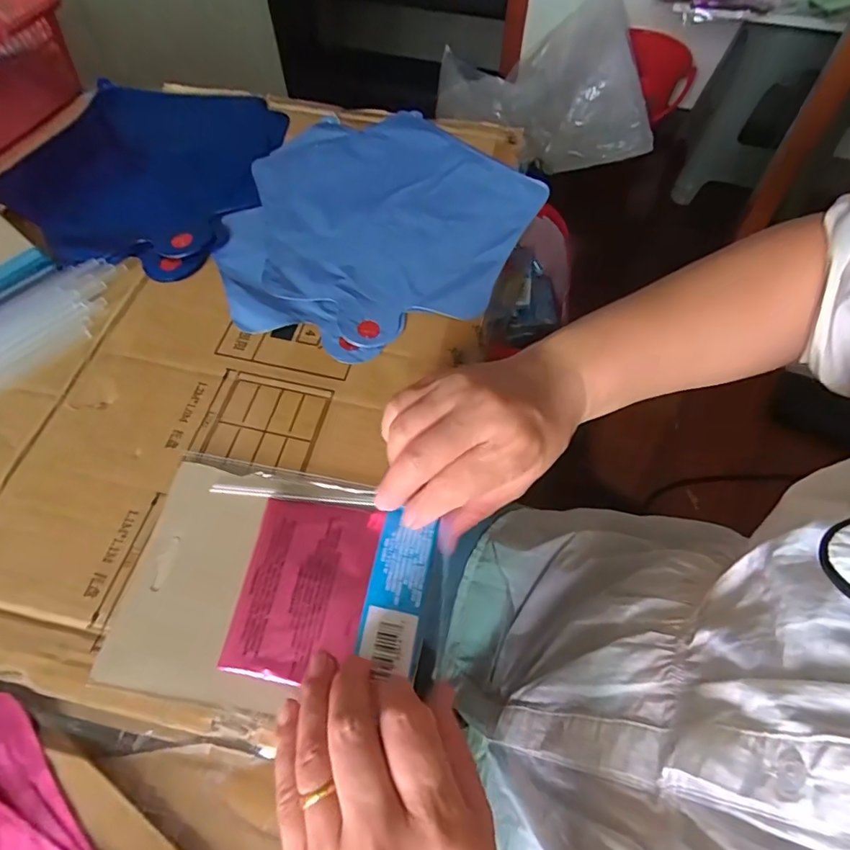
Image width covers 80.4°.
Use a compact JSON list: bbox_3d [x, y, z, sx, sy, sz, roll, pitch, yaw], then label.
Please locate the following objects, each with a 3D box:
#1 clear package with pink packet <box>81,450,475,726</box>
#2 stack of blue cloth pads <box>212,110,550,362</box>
[{"bbox_3d":[-0.068,0.083,0.262,0.165,0.009,0.121,11,61,5],"label":"clear package with pink packet"},{"bbox_3d":[-0.039,-0.164,0.397,0.216,0.005,0.258,23,63,12],"label":"stack of blue cloth pads"}]

